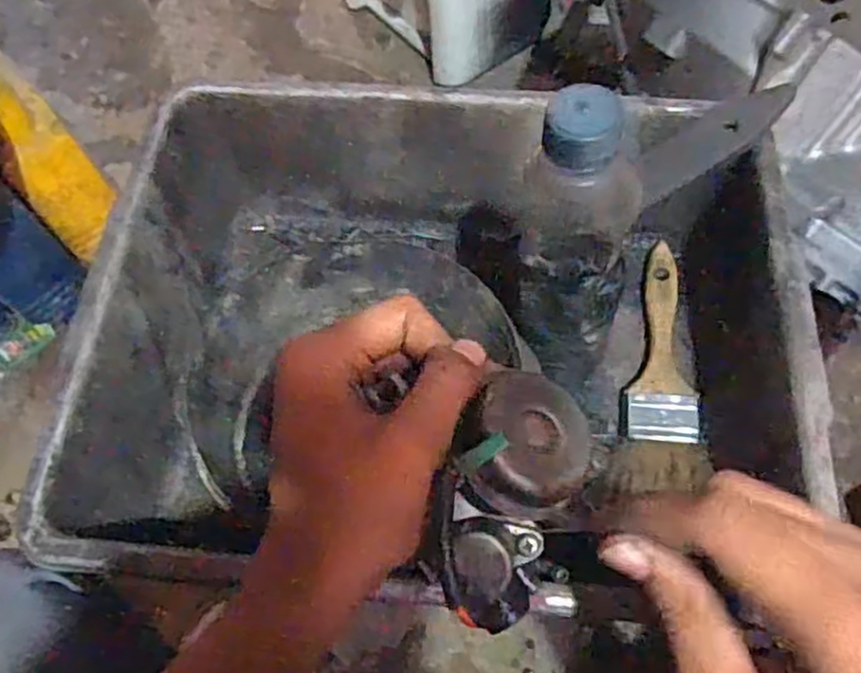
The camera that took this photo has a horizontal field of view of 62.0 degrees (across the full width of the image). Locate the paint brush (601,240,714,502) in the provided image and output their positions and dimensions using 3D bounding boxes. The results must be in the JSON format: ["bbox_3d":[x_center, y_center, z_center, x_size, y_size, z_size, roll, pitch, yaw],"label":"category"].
[{"bbox_3d":[0.158,0.019,0.480,0.056,0.015,0.185,11,63,7],"label":"paint brush"}]

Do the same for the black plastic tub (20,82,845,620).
[{"bbox_3d":[0.012,-0.003,0.446,0.380,0.134,0.271,4,62,4],"label":"black plastic tub"}]

